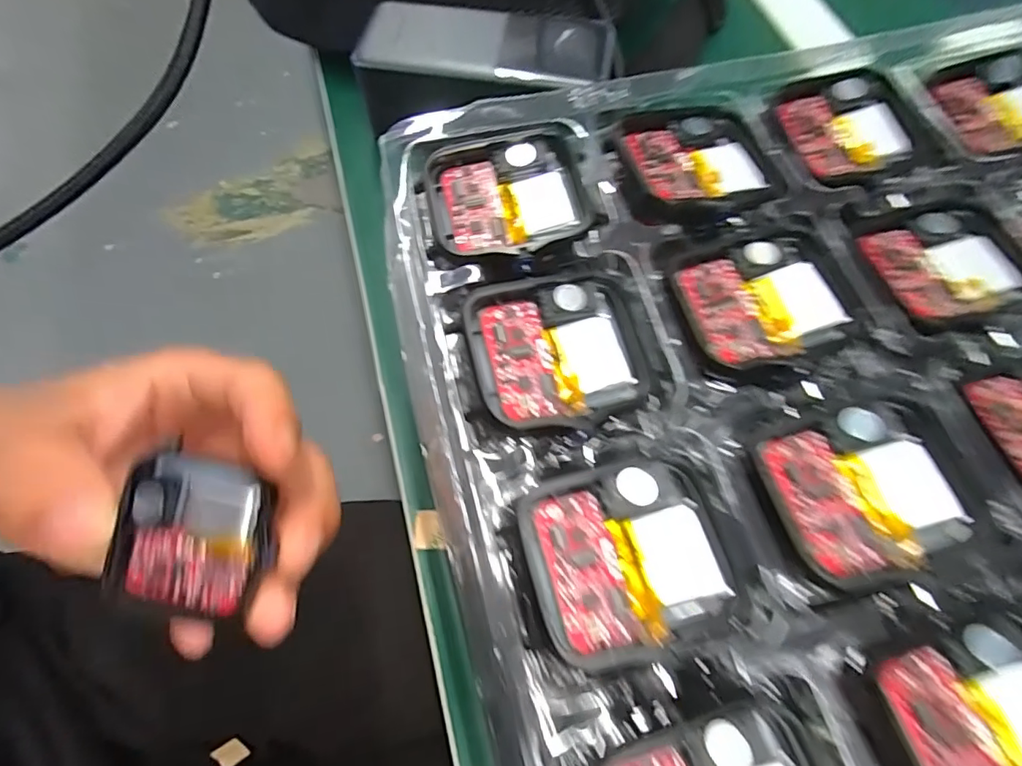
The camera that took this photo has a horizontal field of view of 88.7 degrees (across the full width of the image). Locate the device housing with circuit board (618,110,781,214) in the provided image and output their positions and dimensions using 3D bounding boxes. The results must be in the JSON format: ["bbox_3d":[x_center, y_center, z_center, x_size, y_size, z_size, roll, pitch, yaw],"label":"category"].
[{"bbox_3d":[0.055,-0.065,0.151,0.041,0.005,0.036,-12,66,-6],"label":"device housing with circuit board"}]

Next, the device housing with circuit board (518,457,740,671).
[{"bbox_3d":[0.024,0.036,0.110,0.040,0.006,0.037,-12,66,-6],"label":"device housing with circuit board"}]

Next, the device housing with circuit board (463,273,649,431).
[{"bbox_3d":[0.011,-0.008,0.126,0.041,0.010,0.036,-9,65,-4],"label":"device housing with circuit board"}]

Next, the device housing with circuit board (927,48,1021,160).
[{"bbox_3d":[0.158,-0.090,0.167,0.038,0.009,0.034,-16,66,-8],"label":"device housing with circuit board"}]

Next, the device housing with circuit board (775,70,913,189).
[{"bbox_3d":[0.105,-0.080,0.161,0.039,0.006,0.037,-19,67,-9],"label":"device housing with circuit board"}]

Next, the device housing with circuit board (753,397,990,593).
[{"bbox_3d":[0.079,0.024,0.115,0.040,0.006,0.035,-16,66,-8],"label":"device housing with circuit board"}]

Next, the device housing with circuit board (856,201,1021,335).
[{"bbox_3d":[0.120,-0.033,0.143,0.039,0.004,0.034,-16,66,-8],"label":"device housing with circuit board"}]

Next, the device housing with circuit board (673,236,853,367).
[{"bbox_3d":[0.065,-0.021,0.136,0.036,0.005,0.032,-16,66,-8],"label":"device housing with circuit board"}]

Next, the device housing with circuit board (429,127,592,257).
[{"bbox_3d":[0.001,-0.051,0.146,0.045,0.014,0.037,-10,65,-5],"label":"device housing with circuit board"}]

